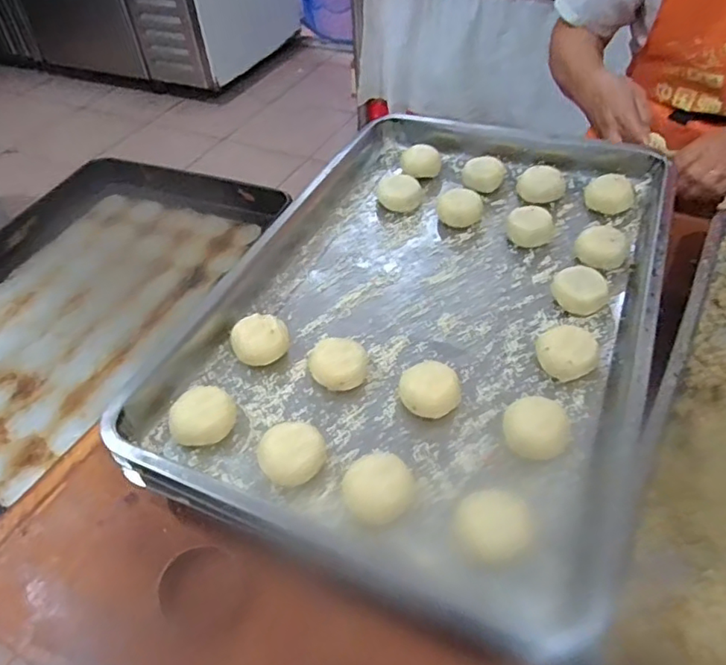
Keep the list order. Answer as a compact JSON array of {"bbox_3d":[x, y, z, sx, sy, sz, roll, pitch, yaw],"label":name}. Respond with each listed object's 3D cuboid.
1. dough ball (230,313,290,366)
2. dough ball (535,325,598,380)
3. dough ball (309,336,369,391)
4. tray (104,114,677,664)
[{"bbox_3d":[-0.095,0.005,0.535,0.052,0.029,0.042,-16,47,-10],"label":"dough ball"},{"bbox_3d":[0.183,0.018,0.511,0.044,0.031,0.040,-2,46,2],"label":"dough ball"},{"bbox_3d":[-0.022,0.028,0.518,0.051,0.023,0.043,-8,46,-4],"label":"dough ball"},{"bbox_3d":[0.082,-0.048,0.600,0.406,0.067,0.621,14,49,17],"label":"tray"}]

